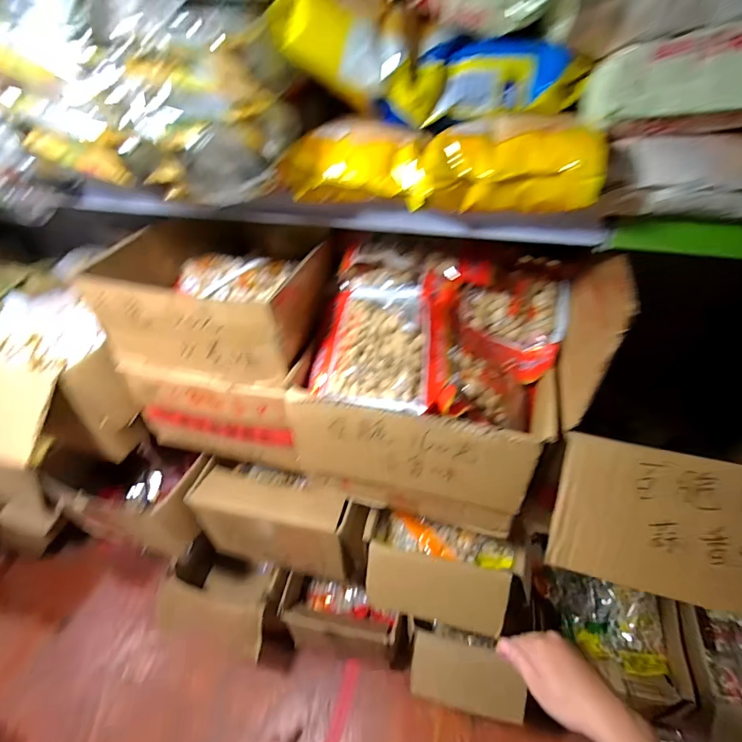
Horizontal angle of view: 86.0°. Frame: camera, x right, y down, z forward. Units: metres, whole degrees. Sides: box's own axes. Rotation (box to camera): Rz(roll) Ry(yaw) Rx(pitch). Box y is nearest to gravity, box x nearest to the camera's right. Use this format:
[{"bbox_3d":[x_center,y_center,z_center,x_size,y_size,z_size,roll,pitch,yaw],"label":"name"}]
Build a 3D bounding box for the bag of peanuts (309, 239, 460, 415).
[{"bbox_3d":[0.018,-0.082,0.610,0.207,0.066,0.290,2,65,23],"label":"bag of peanuts"}]

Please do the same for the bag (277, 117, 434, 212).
[{"bbox_3d":[-0.015,-0.242,0.460,0.171,0.065,0.083,9,44,12],"label":"bag"}]

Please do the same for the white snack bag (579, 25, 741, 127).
[{"bbox_3d":[0.292,-0.260,0.352,0.175,0.068,0.041,14,45,17],"label":"white snack bag"}]

